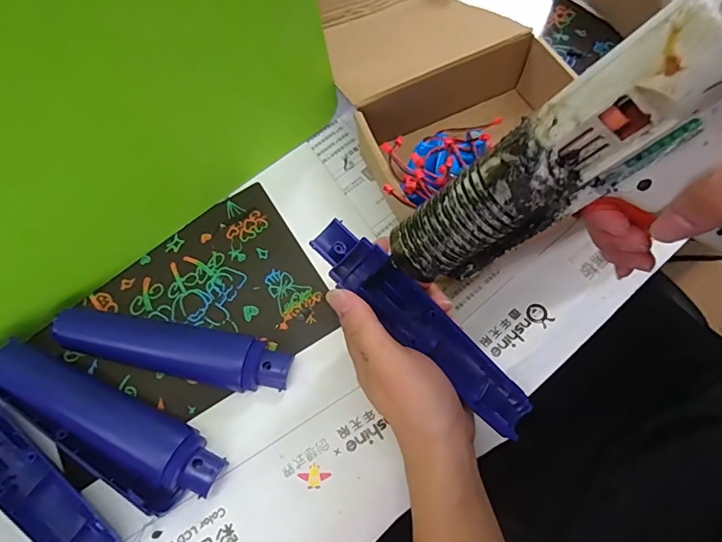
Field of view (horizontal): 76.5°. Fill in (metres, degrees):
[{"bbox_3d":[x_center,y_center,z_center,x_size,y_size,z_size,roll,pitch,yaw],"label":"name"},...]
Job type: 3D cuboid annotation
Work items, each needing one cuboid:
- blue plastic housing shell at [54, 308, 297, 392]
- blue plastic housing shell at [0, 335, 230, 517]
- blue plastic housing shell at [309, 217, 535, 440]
[{"bbox_3d":[-0.133,0.053,0.326,0.168,0.016,0.038,12,70,6],"label":"blue plastic housing shell"},{"bbox_3d":[-0.171,0.098,0.302,0.172,0.022,0.047,28,72,12],"label":"blue plastic housing shell"},{"bbox_3d":[0.038,0.034,0.287,0.167,0.016,0.033,44,75,-1],"label":"blue plastic housing shell"}]

